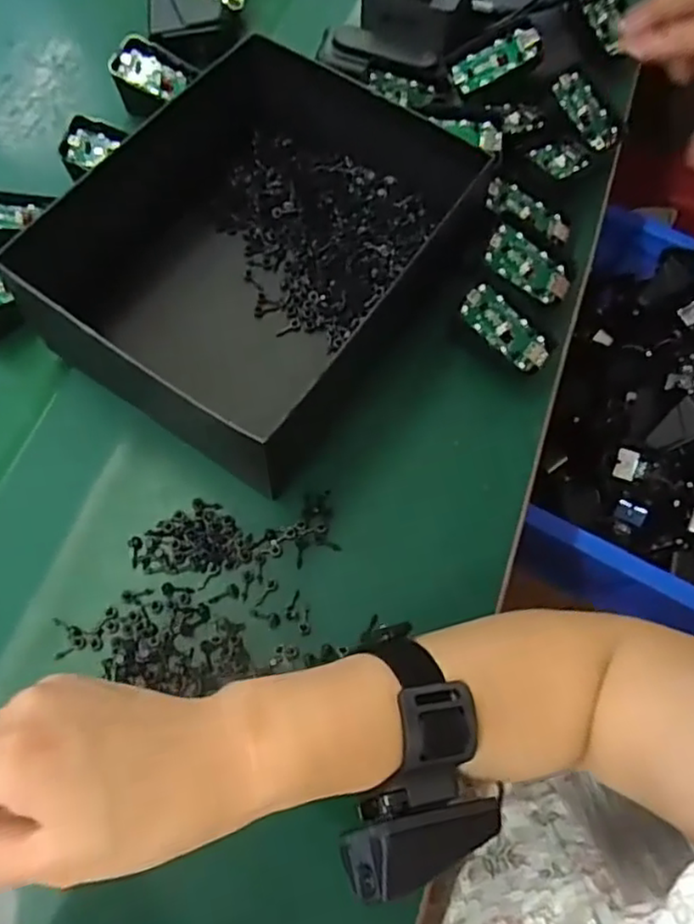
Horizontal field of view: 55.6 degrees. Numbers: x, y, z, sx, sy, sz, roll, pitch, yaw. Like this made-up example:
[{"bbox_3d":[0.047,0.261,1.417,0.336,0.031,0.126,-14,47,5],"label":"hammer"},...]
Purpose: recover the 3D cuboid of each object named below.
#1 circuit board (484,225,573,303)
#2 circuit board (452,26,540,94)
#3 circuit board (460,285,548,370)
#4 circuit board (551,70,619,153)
[{"bbox_3d":[0.124,-0.133,0.448,0.064,0.005,0.029,29,86,-16],"label":"circuit board"},{"bbox_3d":[0.112,-0.303,0.495,0.064,0.007,0.032,-22,67,17],"label":"circuit board"},{"bbox_3d":[0.104,-0.087,0.428,0.064,0.006,0.030,41,71,-5],"label":"circuit board"},{"bbox_3d":[0.184,-0.269,0.504,0.033,0.004,0.065,-32,88,-14],"label":"circuit board"}]

